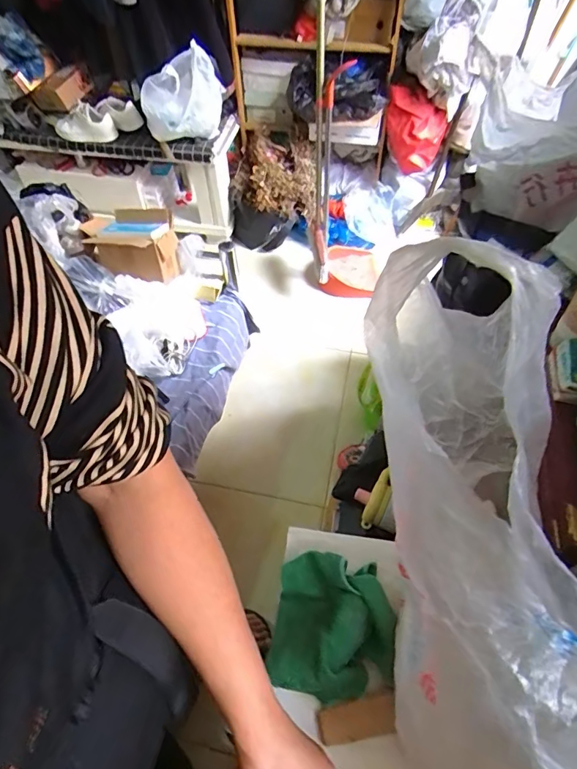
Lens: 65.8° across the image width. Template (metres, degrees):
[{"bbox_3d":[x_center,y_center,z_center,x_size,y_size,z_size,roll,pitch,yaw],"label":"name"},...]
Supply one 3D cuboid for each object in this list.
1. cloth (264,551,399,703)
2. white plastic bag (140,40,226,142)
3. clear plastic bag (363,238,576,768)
[{"bbox_3d":[0.044,0.235,0.436,0.114,0.053,0.120,8,56,7],"label":"cloth"},{"bbox_3d":[-0.386,-1.005,1.563,0.209,0.246,0.224,21,59,15],"label":"white plastic bag"},{"bbox_3d":[0.152,0.116,0.304,0.152,0.271,0.377,-8,73,-4],"label":"clear plastic bag"}]

